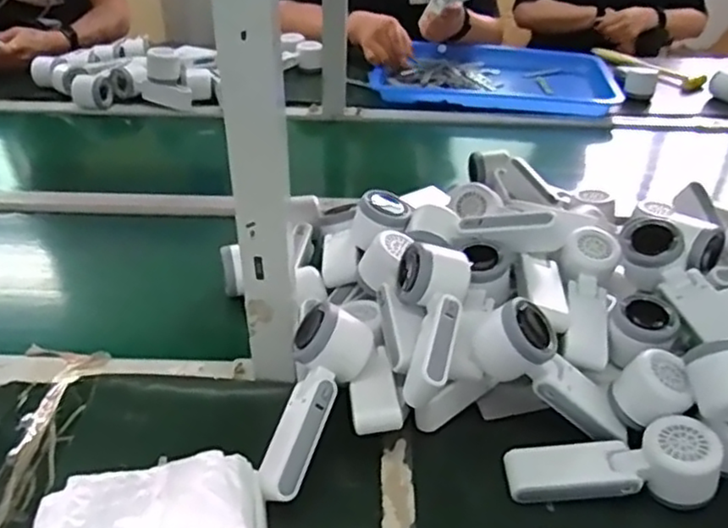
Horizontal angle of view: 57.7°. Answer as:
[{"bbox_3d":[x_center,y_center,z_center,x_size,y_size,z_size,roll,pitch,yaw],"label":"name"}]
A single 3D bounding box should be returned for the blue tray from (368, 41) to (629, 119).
[{"bbox_3d":[0.263,-0.384,1.365,0.484,0.045,0.319,6,35,6],"label":"blue tray"}]

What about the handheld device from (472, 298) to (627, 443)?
[{"bbox_3d":[0.163,0.094,0.566,0.152,0.065,0.049,40,41,-5],"label":"handheld device"}]

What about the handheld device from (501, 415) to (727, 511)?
[{"bbox_3d":[0.197,0.160,0.534,0.159,0.054,0.056,1,35,0],"label":"handheld device"}]

